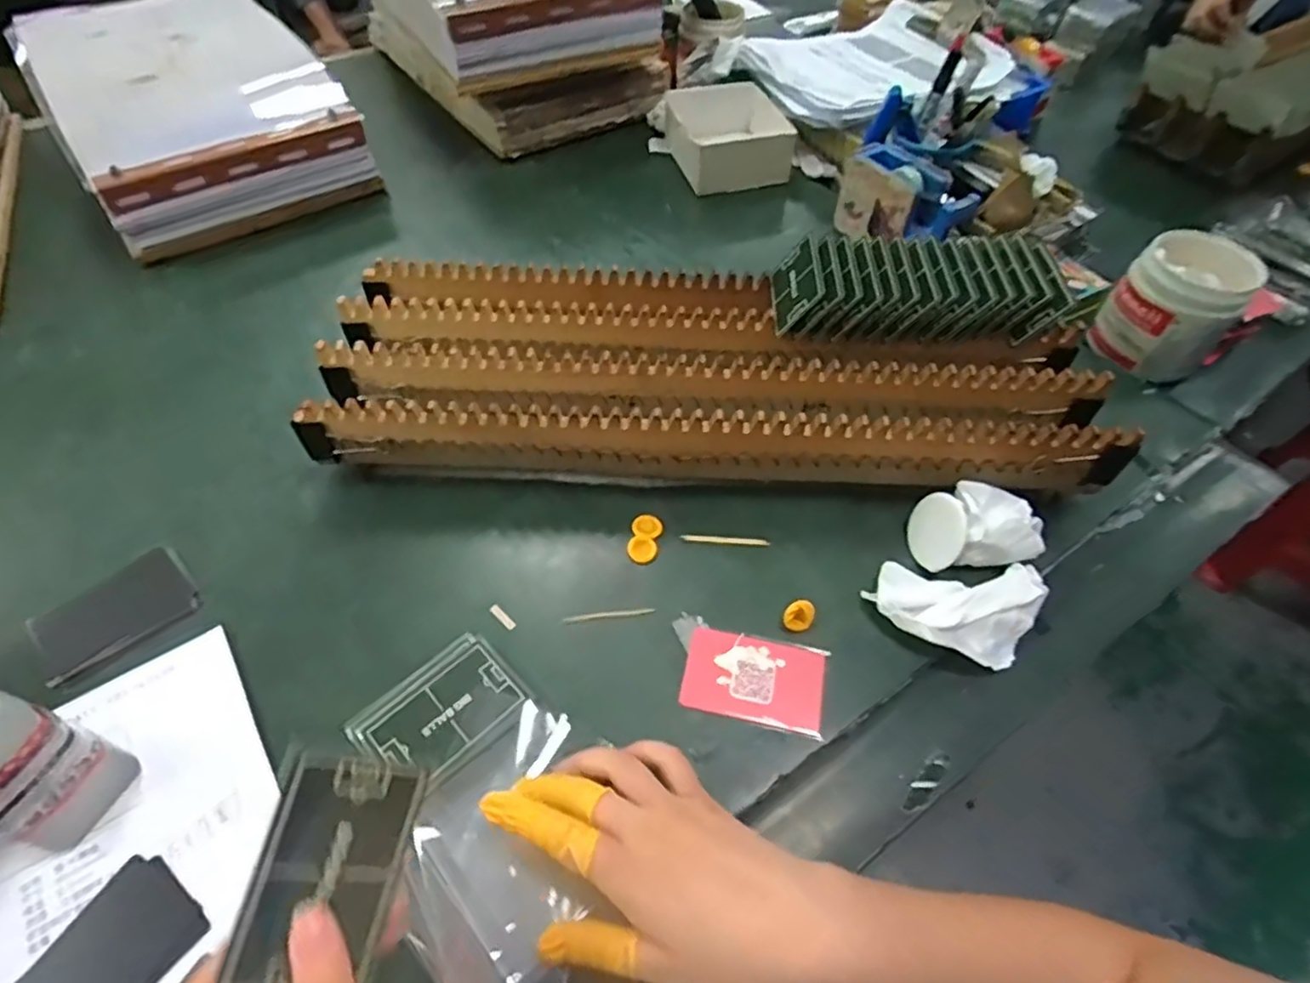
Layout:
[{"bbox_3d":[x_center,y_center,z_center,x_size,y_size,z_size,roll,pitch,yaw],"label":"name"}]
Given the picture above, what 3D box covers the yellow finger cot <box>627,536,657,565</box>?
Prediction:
[{"bbox_3d":[-0.009,0.042,0.472,0.021,0.004,0.020,0,54,0],"label":"yellow finger cot"}]

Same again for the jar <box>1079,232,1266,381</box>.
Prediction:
[{"bbox_3d":[0.471,-0.167,0.605,0.091,0.099,0.093,0,54,0],"label":"jar"}]

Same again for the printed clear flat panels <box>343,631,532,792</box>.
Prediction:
[{"bbox_3d":[-0.129,0.131,0.399,0.069,0.008,0.088,39,63,24],"label":"printed clear flat panels"}]

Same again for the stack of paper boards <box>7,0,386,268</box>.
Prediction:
[{"bbox_3d":[-0.524,-0.440,0.753,0.254,0.109,0.389,-31,60,-21],"label":"stack of paper boards"}]

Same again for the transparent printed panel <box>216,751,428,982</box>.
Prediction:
[{"bbox_3d":[-0.124,0.143,0.254,0.009,0.053,0.078,-4,66,52],"label":"transparent printed panel"}]

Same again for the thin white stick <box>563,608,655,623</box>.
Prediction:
[{"bbox_3d":[-0.031,0.083,0.449,0.061,0.004,0.005,-4,54,-3],"label":"thin white stick"}]

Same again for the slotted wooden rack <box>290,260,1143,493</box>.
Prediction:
[{"bbox_3d":[0.042,-0.091,0.519,0.574,0.073,0.186,3,54,2],"label":"slotted wooden rack"}]

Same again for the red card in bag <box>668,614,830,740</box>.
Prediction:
[{"bbox_3d":[0.058,0.116,0.421,0.096,0.004,0.059,12,55,9],"label":"red card in bag"}]

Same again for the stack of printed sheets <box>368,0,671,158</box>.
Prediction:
[{"bbox_3d":[-0.192,-0.617,0.849,0.270,0.164,0.414,-24,58,-17],"label":"stack of printed sheets"}]

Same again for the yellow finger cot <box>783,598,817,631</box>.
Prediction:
[{"bbox_3d":[0.095,0.081,0.437,0.018,0.011,0.018,0,54,0],"label":"yellow finger cot"}]

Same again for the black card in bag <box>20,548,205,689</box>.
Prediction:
[{"bbox_3d":[-0.360,0.081,0.445,0.093,0.005,0.065,-34,61,-22],"label":"black card in bag"}]

